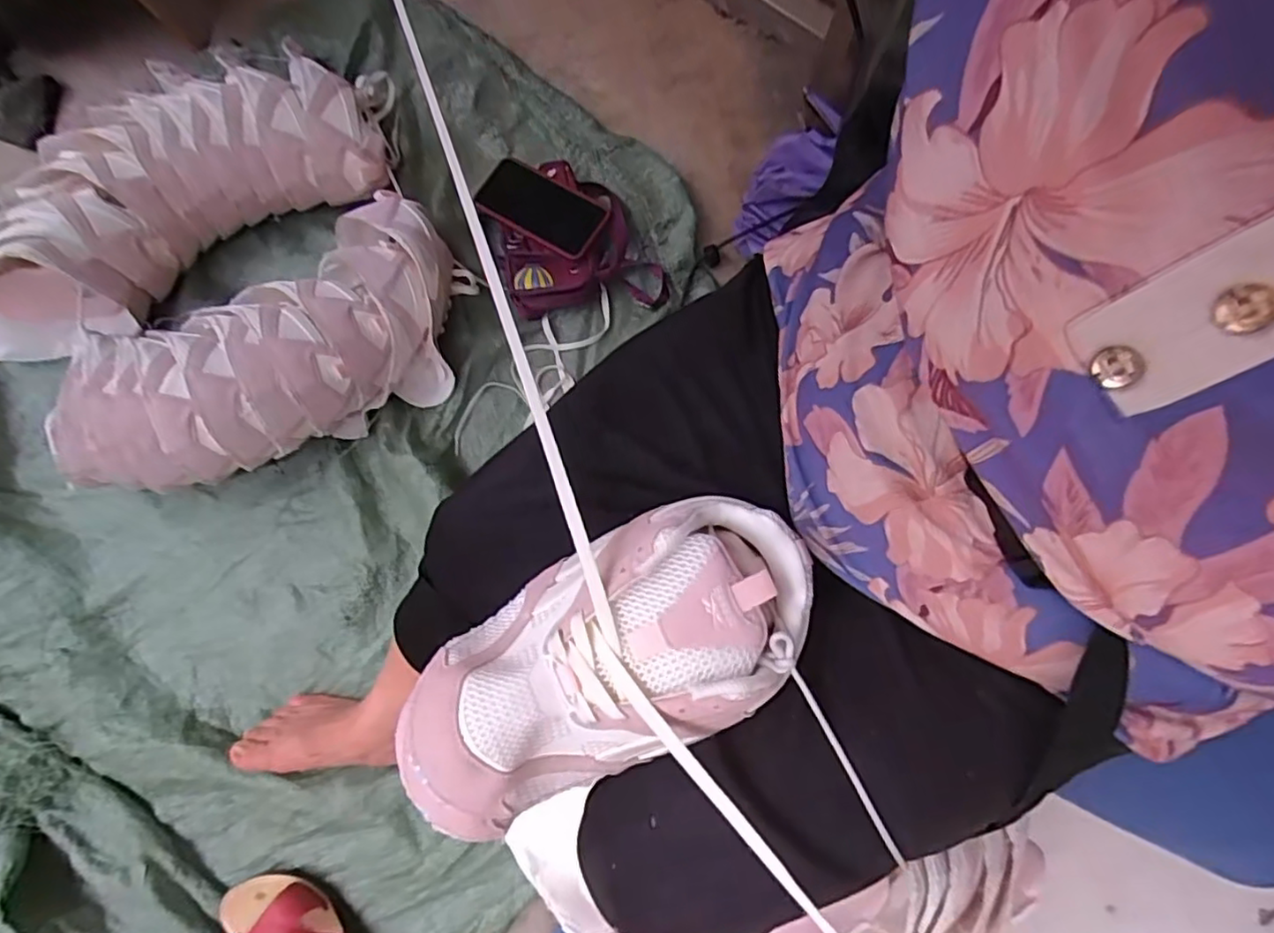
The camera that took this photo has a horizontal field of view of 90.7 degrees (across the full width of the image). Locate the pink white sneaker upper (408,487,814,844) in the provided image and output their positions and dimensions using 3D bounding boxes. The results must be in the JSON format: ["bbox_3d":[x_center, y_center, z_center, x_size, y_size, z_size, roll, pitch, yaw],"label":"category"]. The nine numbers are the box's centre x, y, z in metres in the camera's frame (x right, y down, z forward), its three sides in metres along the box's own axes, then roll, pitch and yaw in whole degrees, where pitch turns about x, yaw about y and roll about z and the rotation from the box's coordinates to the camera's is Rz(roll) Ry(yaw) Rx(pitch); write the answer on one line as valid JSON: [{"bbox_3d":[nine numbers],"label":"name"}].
[{"bbox_3d":[-0.016,0.105,0.357,0.243,0.065,0.117,-30,80,-3],"label":"pink white sneaker upper"}]

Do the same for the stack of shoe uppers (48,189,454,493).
[{"bbox_3d":[-0.401,-0.129,0.700,0.425,0.141,0.212,-26,79,-5],"label":"stack of shoe uppers"}]

